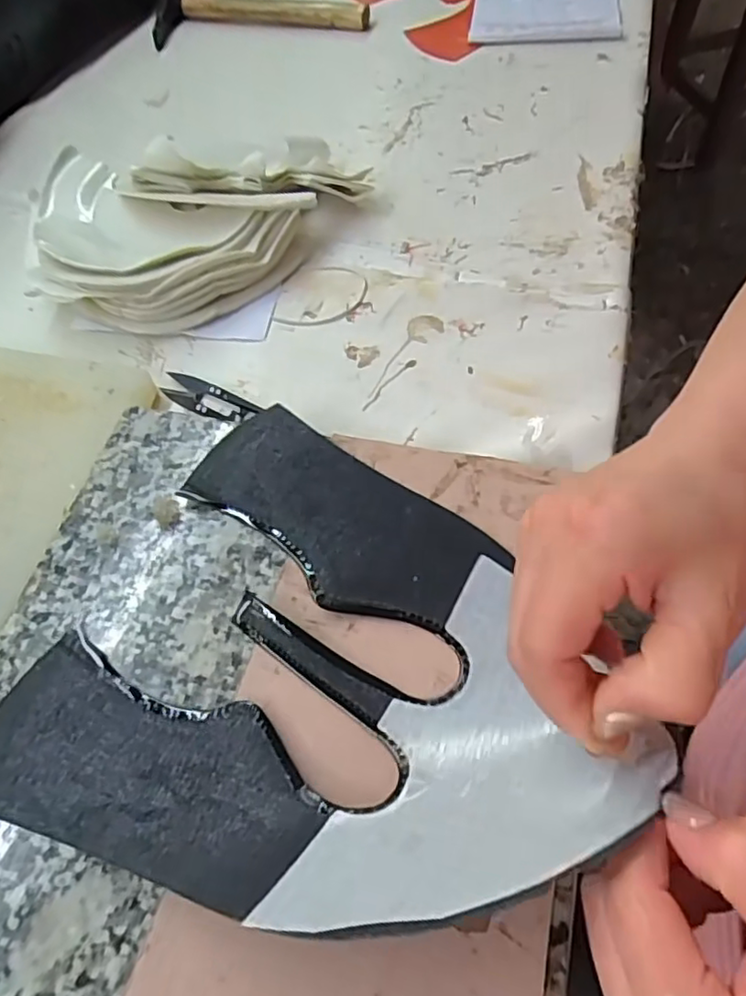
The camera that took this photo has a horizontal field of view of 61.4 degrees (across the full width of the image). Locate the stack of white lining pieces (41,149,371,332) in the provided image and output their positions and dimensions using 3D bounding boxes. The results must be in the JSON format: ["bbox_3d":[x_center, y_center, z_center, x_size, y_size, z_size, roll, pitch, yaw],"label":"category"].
[{"bbox_3d":[-0.123,-0.204,0.466,0.234,0.051,0.167,-9,58,-1],"label":"stack of white lining pieces"}]

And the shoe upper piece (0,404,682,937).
[{"bbox_3d":[-0.023,0.066,0.256,0.244,0.064,0.220,26,64,19],"label":"shoe upper piece"}]

